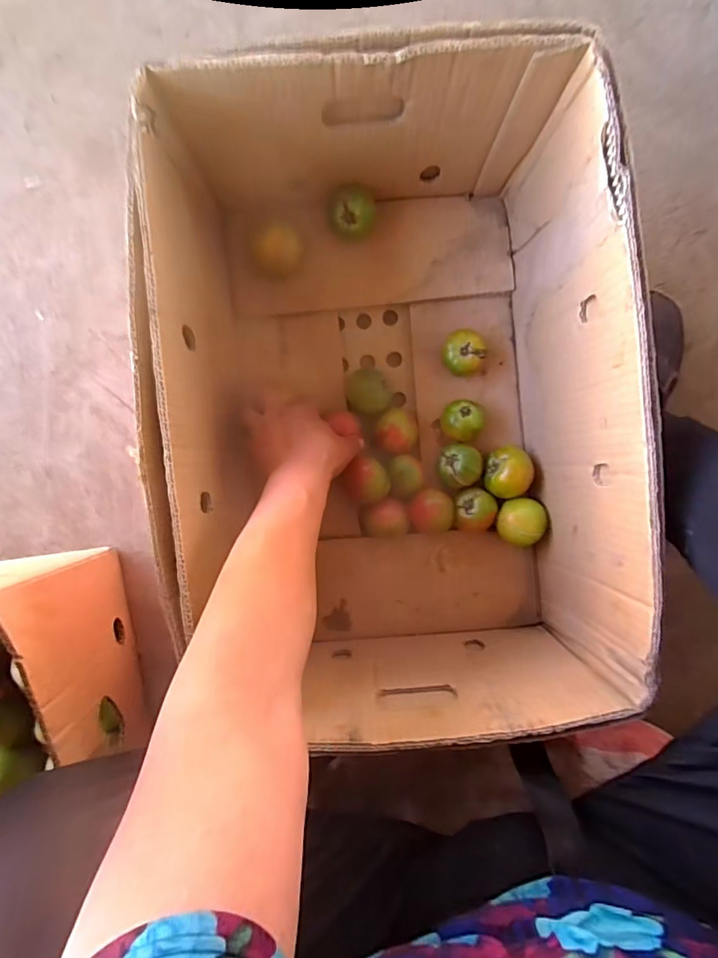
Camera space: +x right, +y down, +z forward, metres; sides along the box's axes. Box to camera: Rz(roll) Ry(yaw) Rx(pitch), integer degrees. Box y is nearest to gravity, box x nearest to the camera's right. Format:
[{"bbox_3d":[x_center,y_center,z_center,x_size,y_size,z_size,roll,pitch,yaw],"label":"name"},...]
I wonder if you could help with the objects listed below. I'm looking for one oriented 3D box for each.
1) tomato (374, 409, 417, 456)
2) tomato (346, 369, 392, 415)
[{"bbox_3d":[0.042,-0.053,0.567,0.050,0.038,0.053,0,89,-4],"label":"tomato"},{"bbox_3d":[0.012,-0.101,0.560,0.051,0.040,0.055,-3,90,-4],"label":"tomato"}]

